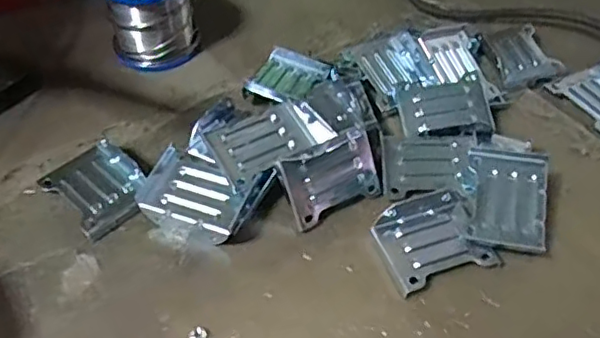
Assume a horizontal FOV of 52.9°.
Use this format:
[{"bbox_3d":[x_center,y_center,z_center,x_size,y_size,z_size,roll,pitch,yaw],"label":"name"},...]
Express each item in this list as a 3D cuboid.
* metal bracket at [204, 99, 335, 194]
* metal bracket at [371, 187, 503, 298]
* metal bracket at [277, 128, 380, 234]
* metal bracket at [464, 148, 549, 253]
[{"bbox_3d":[-0.020,-0.019,0.366,0.070,0.019,0.043,-24,54,-21],"label":"metal bracket"},{"bbox_3d":[0.074,0.037,0.344,0.059,0.012,0.056,-16,51,-15],"label":"metal bracket"},{"bbox_3d":[0.019,0.005,0.357,0.058,0.042,0.012,-23,17,-22],"label":"metal bracket"},{"bbox_3d":[0.120,0.017,0.350,0.043,0.009,0.062,6,63,12],"label":"metal bracket"}]

